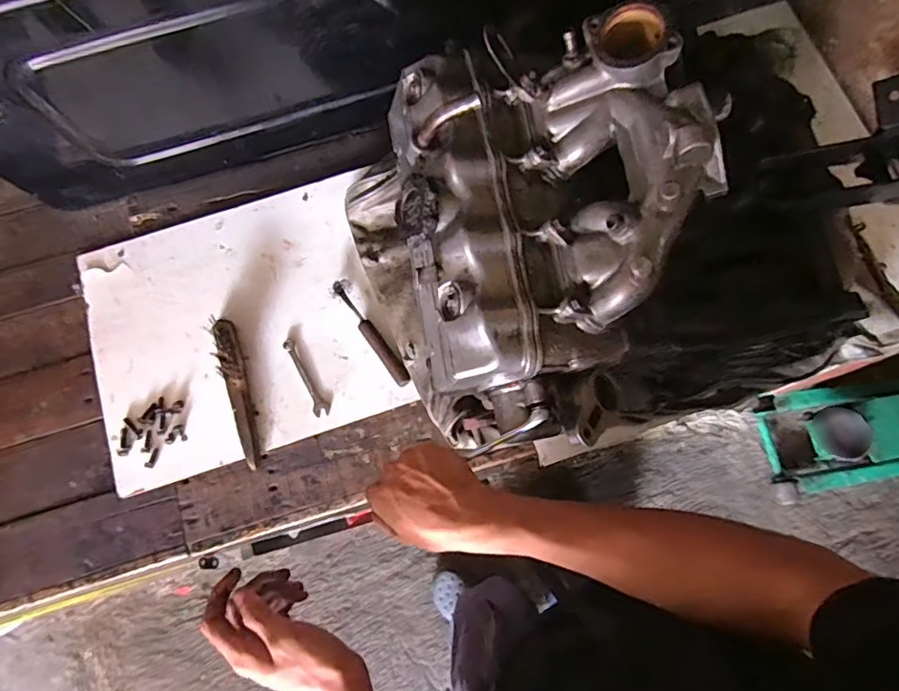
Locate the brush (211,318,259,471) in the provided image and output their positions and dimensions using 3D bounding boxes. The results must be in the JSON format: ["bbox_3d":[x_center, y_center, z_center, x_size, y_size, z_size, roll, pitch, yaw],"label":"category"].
[{"bbox_3d":[-0.282,0.058,0.731,0.031,0.028,0.203,-19,74,-4],"label":"brush"}]

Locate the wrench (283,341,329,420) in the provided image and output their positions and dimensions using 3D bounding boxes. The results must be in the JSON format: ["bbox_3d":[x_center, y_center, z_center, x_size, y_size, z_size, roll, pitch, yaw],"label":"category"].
[{"bbox_3d":[-0.197,0.043,0.755,0.020,0.013,0.118,-26,74,-6],"label":"wrench"}]

